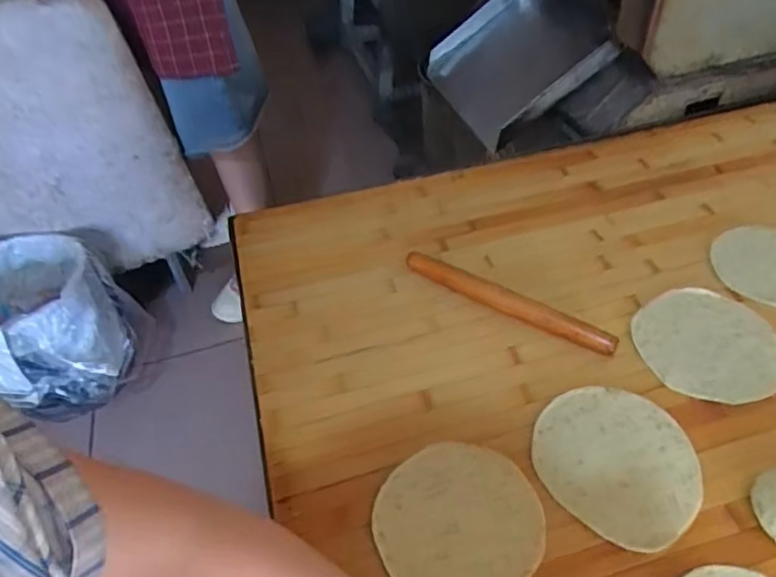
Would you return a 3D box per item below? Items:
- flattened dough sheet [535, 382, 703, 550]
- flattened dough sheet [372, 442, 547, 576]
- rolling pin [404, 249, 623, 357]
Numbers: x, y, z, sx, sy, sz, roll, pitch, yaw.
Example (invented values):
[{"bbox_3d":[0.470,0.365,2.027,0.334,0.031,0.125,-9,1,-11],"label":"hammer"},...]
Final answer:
[{"bbox_3d":[0.194,0.140,0.492,0.127,0.007,0.131,-32,51,-25],"label":"flattened dough sheet"},{"bbox_3d":[0.055,0.183,0.465,0.129,0.007,0.124,-26,48,-20],"label":"flattened dough sheet"},{"bbox_3d":[0.125,0.012,0.617,0.233,0.023,0.027,23,51,26],"label":"rolling pin"}]

